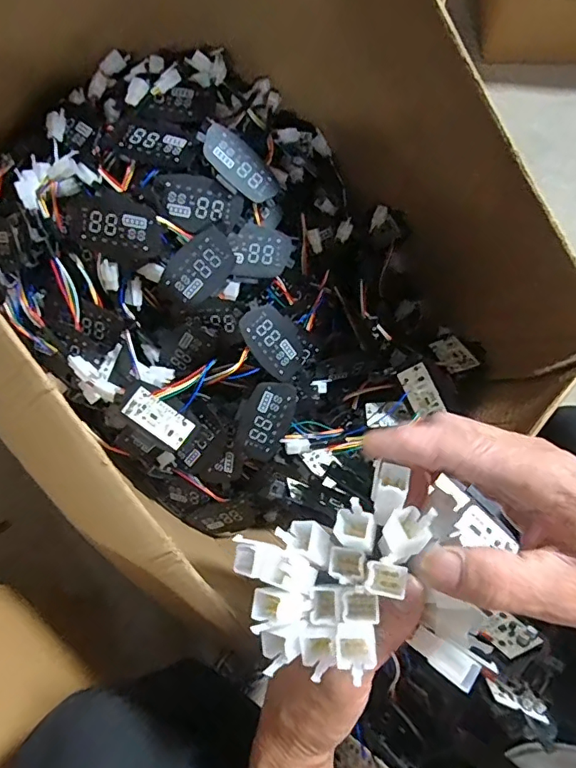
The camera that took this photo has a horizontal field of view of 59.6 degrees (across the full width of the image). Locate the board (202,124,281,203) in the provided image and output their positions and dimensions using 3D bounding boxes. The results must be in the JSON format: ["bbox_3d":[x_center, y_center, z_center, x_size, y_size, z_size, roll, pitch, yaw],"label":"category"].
[{"bbox_3d":[-0.056,-0.260,0.599,0.101,0.008,0.056,36,64,-19],"label":"board"}]

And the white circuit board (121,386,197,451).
[{"bbox_3d":[-0.159,0.042,0.620,0.083,0.004,0.040,39,86,-13],"label":"white circuit board"}]

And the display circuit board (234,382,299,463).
[{"bbox_3d":[-0.030,0.044,0.654,0.063,0.009,0.103,27,85,-16],"label":"display circuit board"}]

